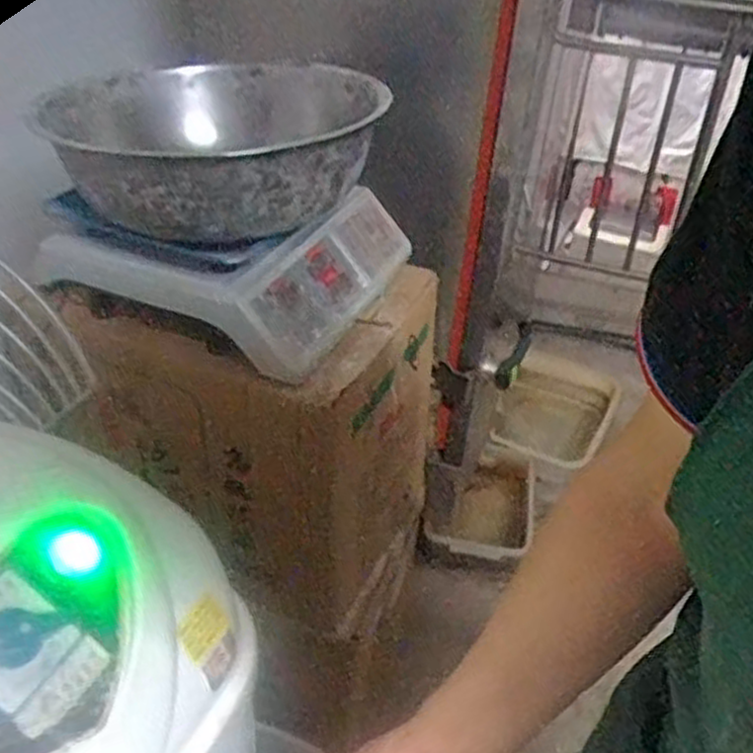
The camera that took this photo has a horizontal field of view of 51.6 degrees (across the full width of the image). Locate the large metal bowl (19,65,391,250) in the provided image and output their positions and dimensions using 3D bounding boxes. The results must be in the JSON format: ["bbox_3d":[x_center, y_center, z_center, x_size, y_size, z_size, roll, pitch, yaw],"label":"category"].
[{"bbox_3d":[-0.151,-0.230,0.761,0.295,0.105,0.295,3,36,-2],"label":"large metal bowl"}]

